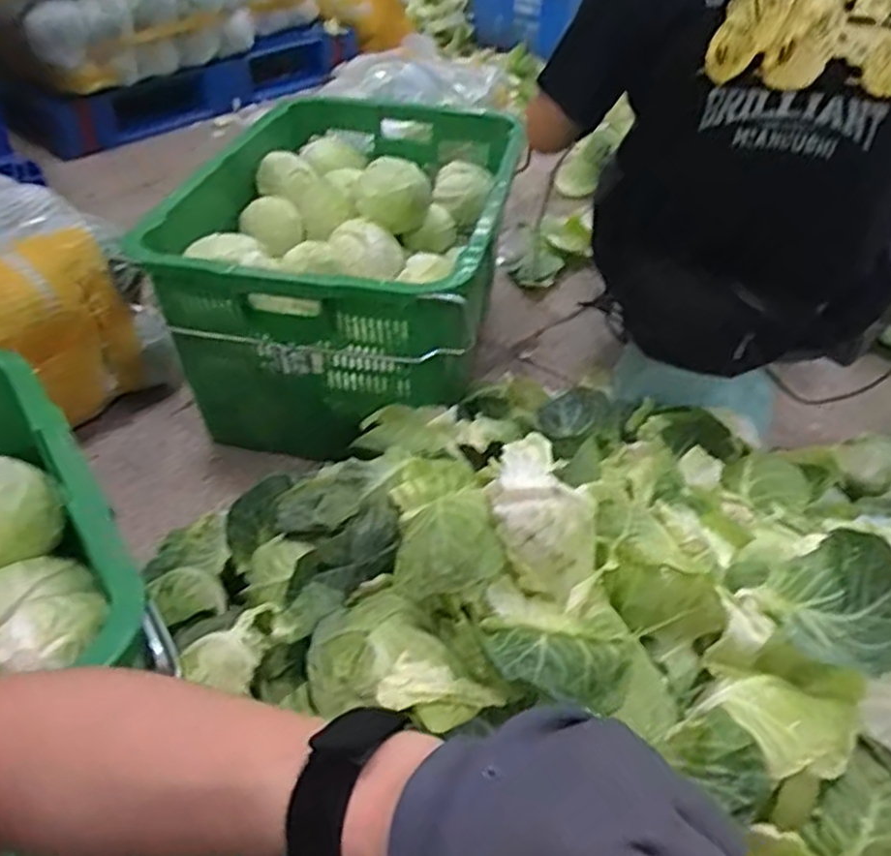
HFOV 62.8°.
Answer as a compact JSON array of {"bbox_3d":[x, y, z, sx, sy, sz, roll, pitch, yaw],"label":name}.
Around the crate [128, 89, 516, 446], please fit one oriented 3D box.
[{"bbox_3d":[-0.145,-0.298,1.298,0.481,0.334,0.723,9,42,9],"label":"crate"}]

